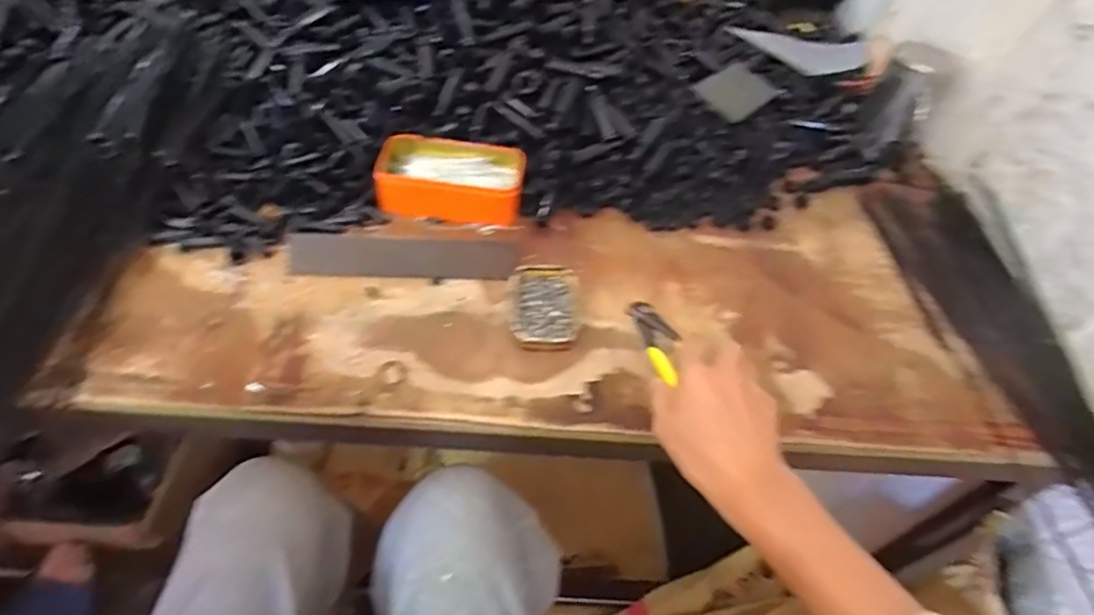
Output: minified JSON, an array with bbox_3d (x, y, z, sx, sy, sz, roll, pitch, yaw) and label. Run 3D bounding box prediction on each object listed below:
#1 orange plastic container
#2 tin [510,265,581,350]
[{"bbox_3d":[-0.102,-0.140,0.644,0.149,0.048,0.085,3,52,-3],"label":"orange plastic container"},{"bbox_3d":[-0.001,0.002,0.562,0.064,0.020,0.089,2,52,-3],"label":"tin"}]

